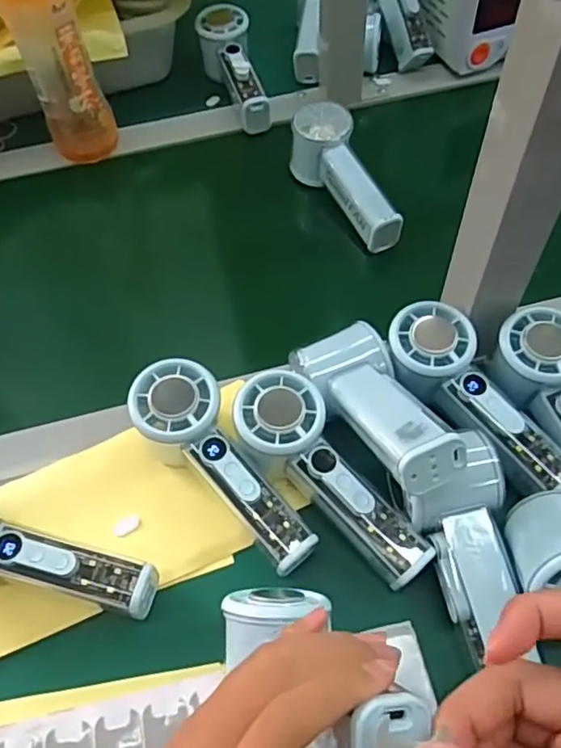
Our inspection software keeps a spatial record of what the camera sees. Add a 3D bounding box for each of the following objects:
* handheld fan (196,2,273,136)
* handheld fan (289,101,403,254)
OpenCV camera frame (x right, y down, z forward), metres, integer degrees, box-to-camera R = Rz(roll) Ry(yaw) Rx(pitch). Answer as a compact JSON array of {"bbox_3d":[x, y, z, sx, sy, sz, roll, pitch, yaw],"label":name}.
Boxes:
[{"bbox_3d":[-0.046,-0.327,0.650,0.055,0.054,0.159,-19,73,-7],"label":"handheld fan"},{"bbox_3d":[0.059,-0.177,0.552,0.049,0.055,0.149,-25,70,-11],"label":"handheld fan"}]

